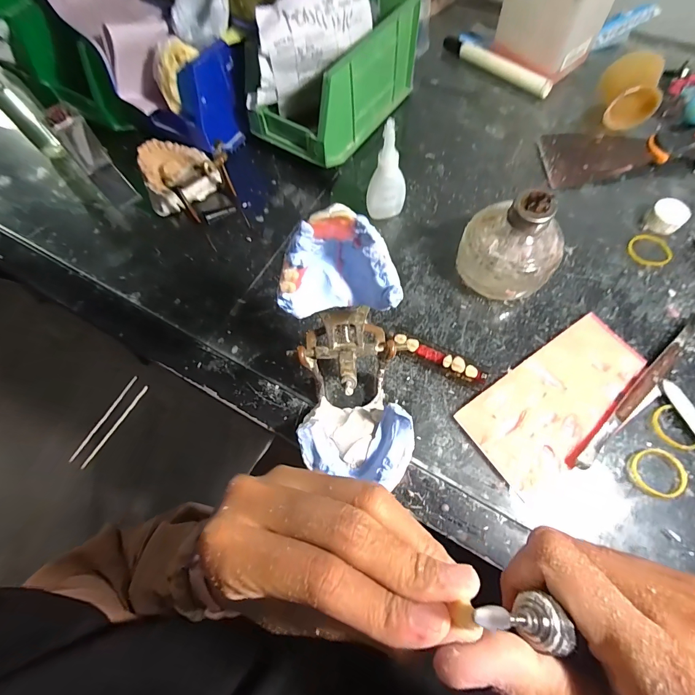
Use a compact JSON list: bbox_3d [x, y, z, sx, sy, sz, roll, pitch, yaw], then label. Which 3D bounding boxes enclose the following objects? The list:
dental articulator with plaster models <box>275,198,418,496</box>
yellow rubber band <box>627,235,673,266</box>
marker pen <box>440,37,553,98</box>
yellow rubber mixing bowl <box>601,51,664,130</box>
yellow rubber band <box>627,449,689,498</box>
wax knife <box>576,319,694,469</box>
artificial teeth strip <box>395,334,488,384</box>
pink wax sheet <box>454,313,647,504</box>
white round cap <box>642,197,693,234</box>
[{"bbox_3d":[0.001,0.011,0.208,0.076,0.146,0.131,-7,67,0],"label":"dental articulator with plaster models"},{"bbox_3d":[0.270,-0.087,0.309,0.034,0.004,0.032,-1,68,3],"label":"yellow rubber band"},{"bbox_3d":[0.174,-0.331,0.408,0.014,0.017,0.144,-43,72,-14],"label":"marker pen"},{"bbox_3d":[0.285,-0.260,0.354,0.045,0.049,0.053,-1,68,3],"label":"yellow rubber mixing bowl"},{"bbox_3d":[0.214,0.086,0.239,0.036,0.004,0.032,5,68,5],"label":"yellow rubber band"},{"bbox_3d":[0.217,0.031,0.257,0.158,0.008,0.011,-41,71,-13],"label":"wax knife"},{"bbox_3d":[0.073,0.009,0.275,0.075,0.014,0.011,24,71,12],"label":"artificial teeth strip"},{"bbox_3d":[0.160,0.037,0.260,0.145,0.004,0.071,-33,70,-10],"label":"pink wax sheet"},{"bbox_3d":[0.288,-0.117,0.313,0.028,0.019,0.028,37,74,16],"label":"white round cap"}]

